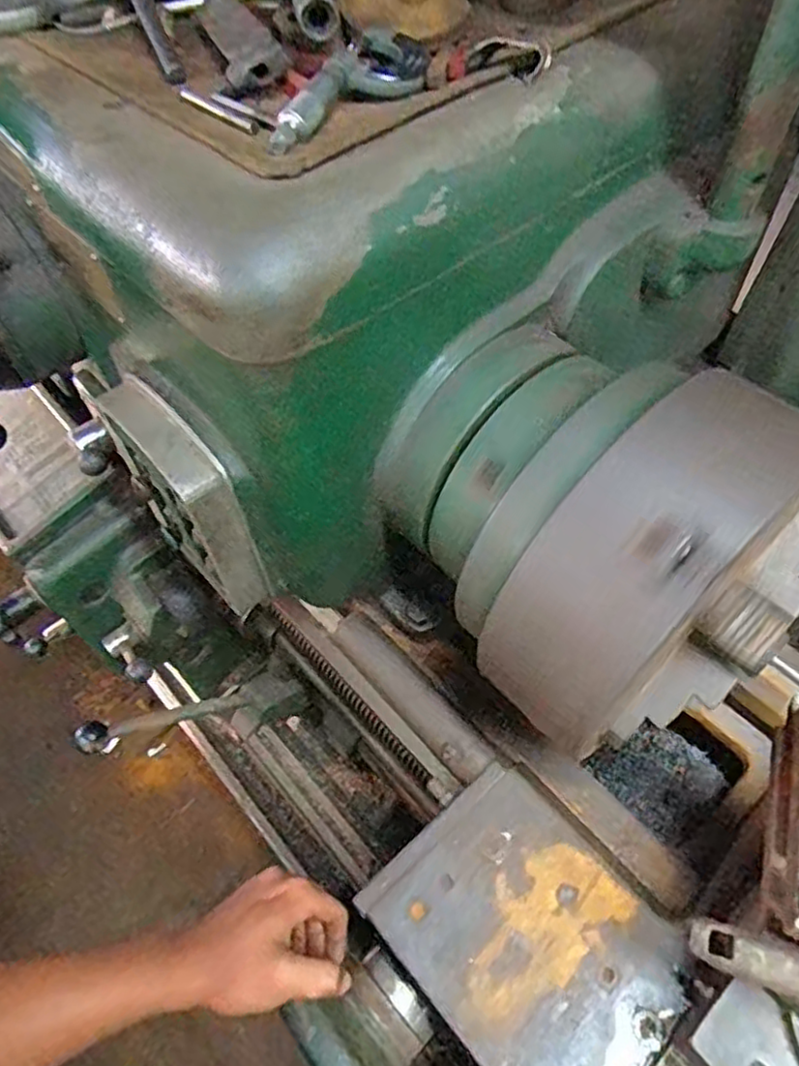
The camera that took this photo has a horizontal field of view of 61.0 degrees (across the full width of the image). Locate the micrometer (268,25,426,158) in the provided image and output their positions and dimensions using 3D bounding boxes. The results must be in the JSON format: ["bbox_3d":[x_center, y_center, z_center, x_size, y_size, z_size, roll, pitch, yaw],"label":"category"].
[{"bbox_3d":[-0.022,-0.247,0.380,0.049,0.020,0.136,16,57,14],"label":"micrometer"}]

